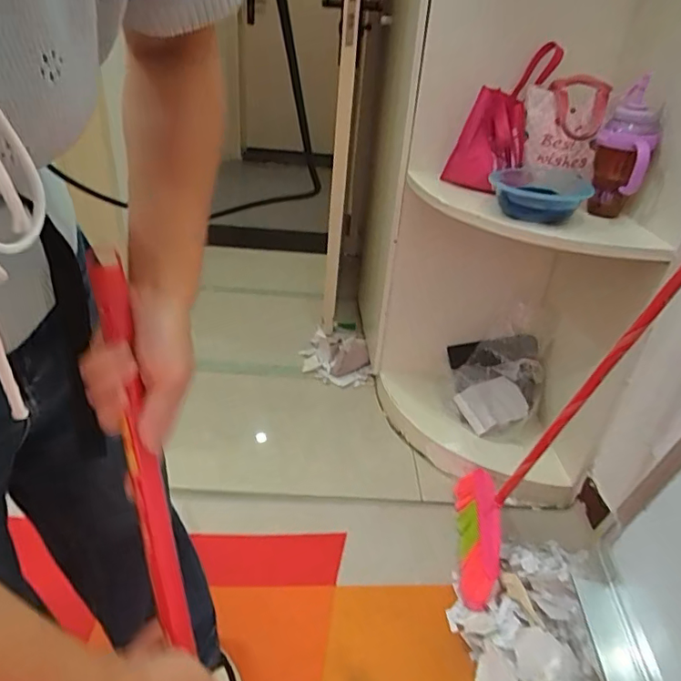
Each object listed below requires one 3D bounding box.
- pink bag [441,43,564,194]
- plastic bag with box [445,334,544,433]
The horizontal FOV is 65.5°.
[{"bbox_3d":[0.366,-0.493,1.183,0.127,0.340,0.092,34,6,36],"label":"pink bag"},{"bbox_3d":[0.423,0.110,1.429,0.240,0.090,0.276,-6,61,13],"label":"plastic bag with box"}]

